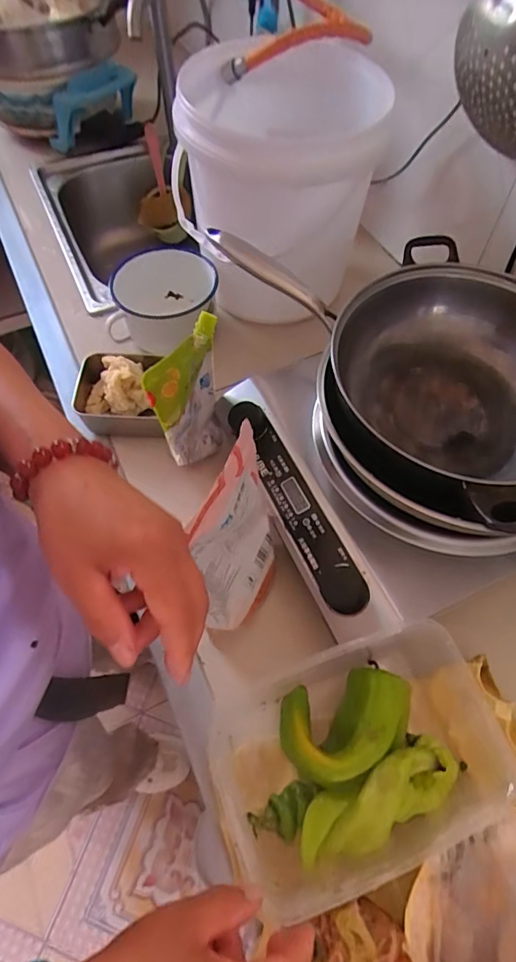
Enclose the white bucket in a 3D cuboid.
[{"bbox_3d":[0.025,-0.390,0.674,0.241,0.283,0.306,5,59,3],"label":"white bucket"}]

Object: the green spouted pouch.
[{"bbox_3d":[-0.073,-0.086,0.539,0.025,0.180,0.110,27,63,15],"label":"green spouted pouch"}]

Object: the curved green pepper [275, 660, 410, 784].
[{"bbox_3d":[0.075,0.197,0.390,0.110,0.034,0.071,-13,60,-7],"label":"curved green pepper"}]

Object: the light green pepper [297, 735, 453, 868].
[{"bbox_3d":[0.094,0.240,0.361,0.138,0.034,0.043,-21,61,-12],"label":"light green pepper"}]

